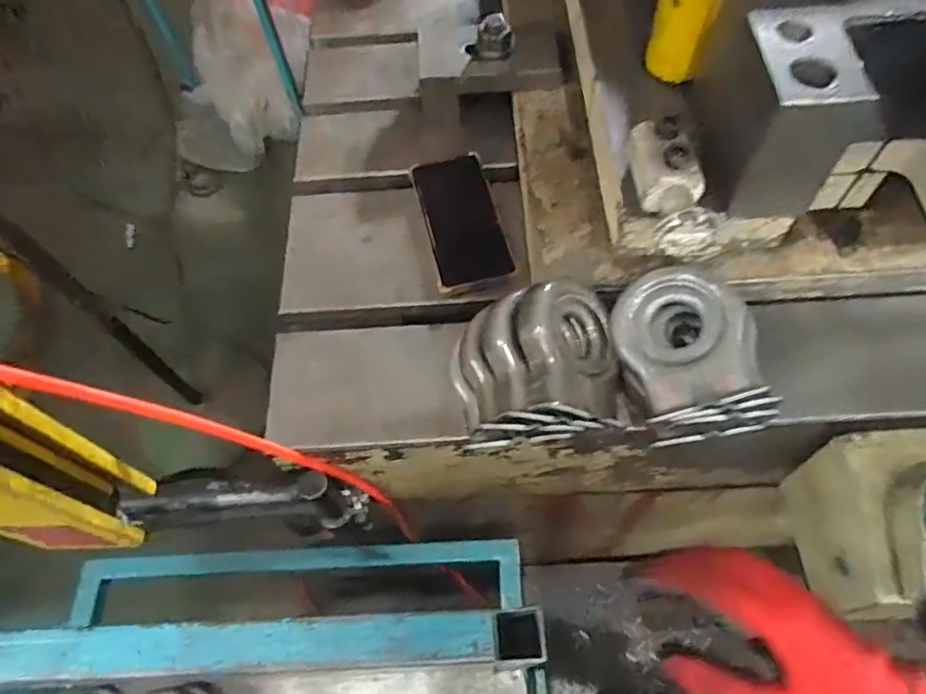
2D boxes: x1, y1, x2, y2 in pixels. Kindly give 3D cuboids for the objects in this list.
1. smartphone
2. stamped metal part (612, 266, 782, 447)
[{"bbox_3d":[-0.001,-0.129,0.623,0.074,0.008,0.160,-13,61,-5],"label":"smartphone"},{"bbox_3d":[0.181,0.007,0.503,0.102,0.074,0.129,-14,61,-5],"label":"stamped metal part"}]

